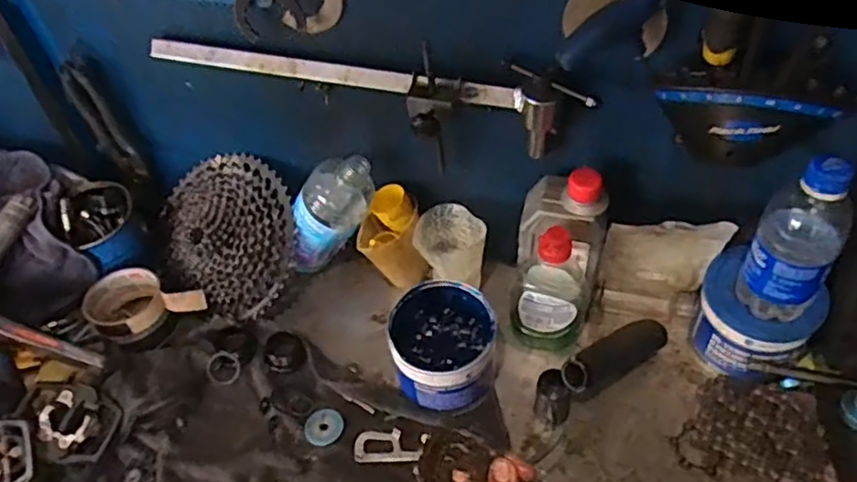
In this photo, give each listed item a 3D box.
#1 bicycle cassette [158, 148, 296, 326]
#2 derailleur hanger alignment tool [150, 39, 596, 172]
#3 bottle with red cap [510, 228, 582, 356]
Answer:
[{"bbox_3d":[-0.233,-0.011,0.739,0.194,0.052,0.173,43,99,21],"label":"bicycle cassette"},{"bbox_3d":[-0.066,-0.132,0.616,0.424,0.085,0.059,12,51,17],"label":"derailleur hanger alignment tool"},{"bbox_3d":[0.119,0.046,0.651,0.071,0.161,0.050,15,52,19],"label":"bottle with red cap"}]

